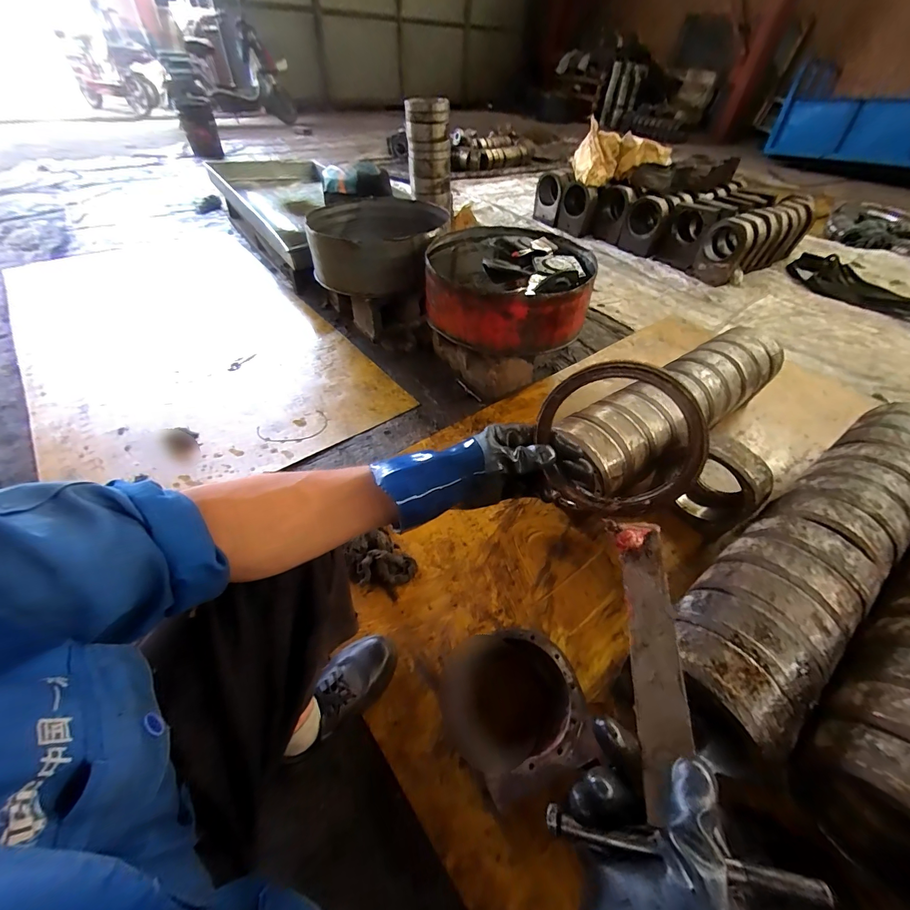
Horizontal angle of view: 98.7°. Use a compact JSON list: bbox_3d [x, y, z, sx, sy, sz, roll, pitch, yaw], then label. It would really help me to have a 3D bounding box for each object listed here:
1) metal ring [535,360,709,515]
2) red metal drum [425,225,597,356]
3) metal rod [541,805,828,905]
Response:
[{"bbox_3d":[0.163,-0.014,0.389,0.144,0.154,0.009,-16,11,34],"label":"metal ring"},{"bbox_3d":[0.178,-0.593,1.363,0.559,0.209,0.543,2,47,-2],"label":"red metal drum"},{"bbox_3d":[0.136,0.247,0.243,0.154,0.008,0.013,-2,46,20],"label":"metal rod"}]

